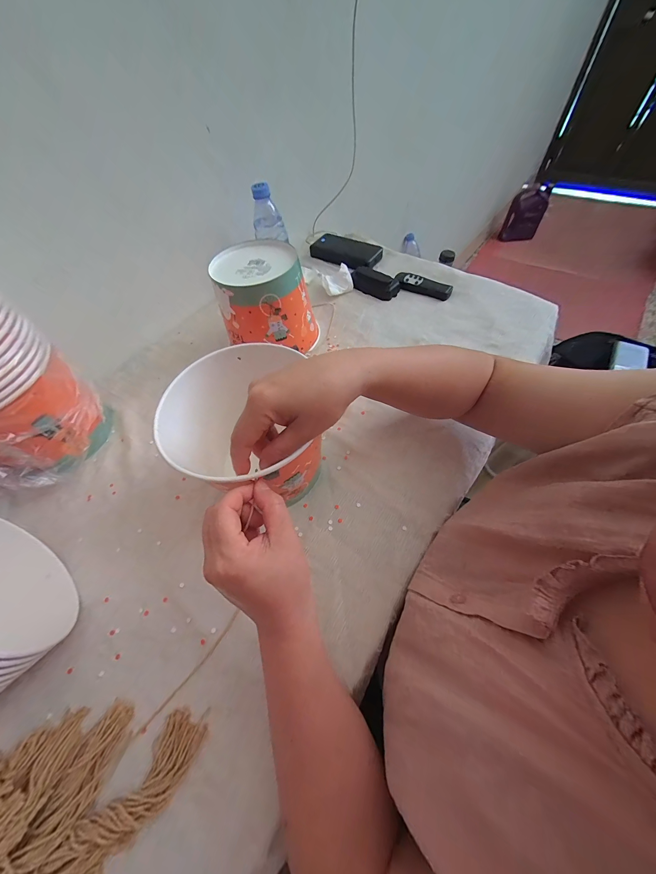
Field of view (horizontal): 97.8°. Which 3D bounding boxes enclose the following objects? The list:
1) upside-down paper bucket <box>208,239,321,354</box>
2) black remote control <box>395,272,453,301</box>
[{"bbox_3d":[-0.096,-0.216,0.467,0.142,0.130,0.145,-12,57,-3],"label":"upside-down paper bucket"},{"bbox_3d":[0.182,-0.294,0.551,0.112,0.011,0.038,29,64,21],"label":"black remote control"}]

